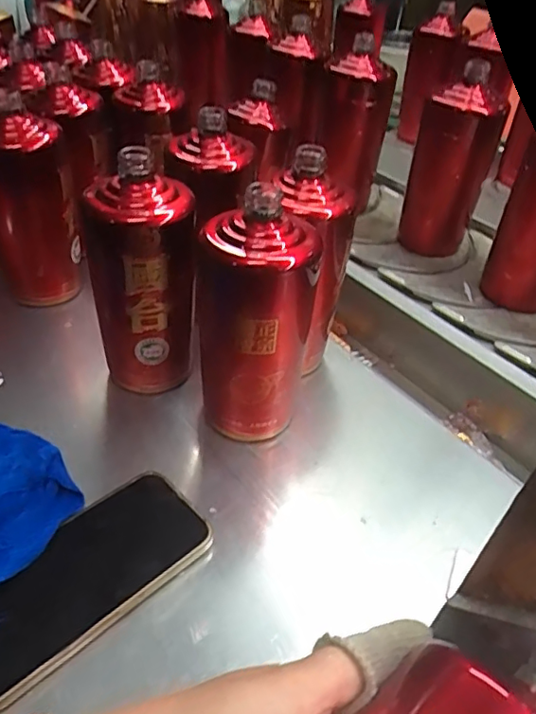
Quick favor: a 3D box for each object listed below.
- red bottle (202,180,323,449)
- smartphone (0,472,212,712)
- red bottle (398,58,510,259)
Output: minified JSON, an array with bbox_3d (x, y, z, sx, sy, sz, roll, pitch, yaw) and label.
[{"bbox_3d":[-0.011,-0.022,0.415,0.084,0.195,0.068,1,42,-2],"label":"red bottle"},{"bbox_3d":[-0.114,0.135,0.341,0.075,0.011,0.156,33,47,31],"label":"smartphone"},{"bbox_3d":[0.199,-0.201,0.590,0.065,0.192,0.067,-19,46,-22],"label":"red bottle"}]

